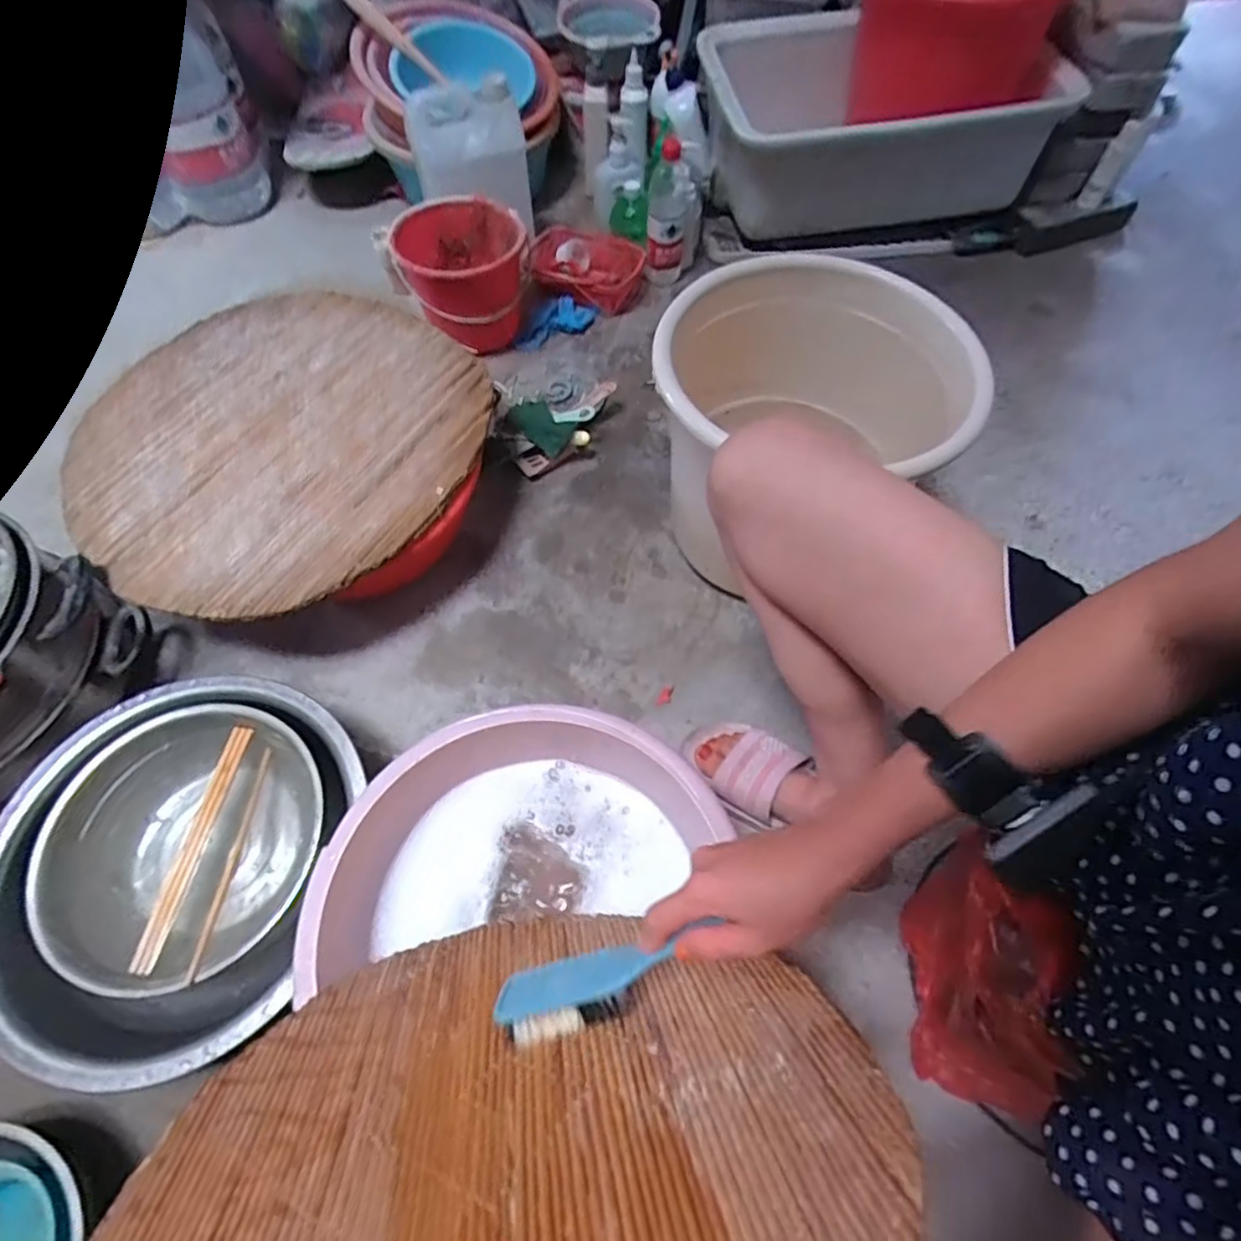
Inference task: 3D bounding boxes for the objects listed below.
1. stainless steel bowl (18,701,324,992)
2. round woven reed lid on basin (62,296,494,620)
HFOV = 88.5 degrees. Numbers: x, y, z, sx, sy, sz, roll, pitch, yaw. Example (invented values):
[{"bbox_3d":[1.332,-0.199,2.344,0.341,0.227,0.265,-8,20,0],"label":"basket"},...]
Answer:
[{"bbox_3d":[-0.428,0.226,0.648,0.259,0.099,0.241,0,60,0],"label":"stainless steel bowl"},{"bbox_3d":[-0.424,-0.240,0.805,0.491,0.026,0.496,0,60,0],"label":"round woven reed lid on basin"}]

